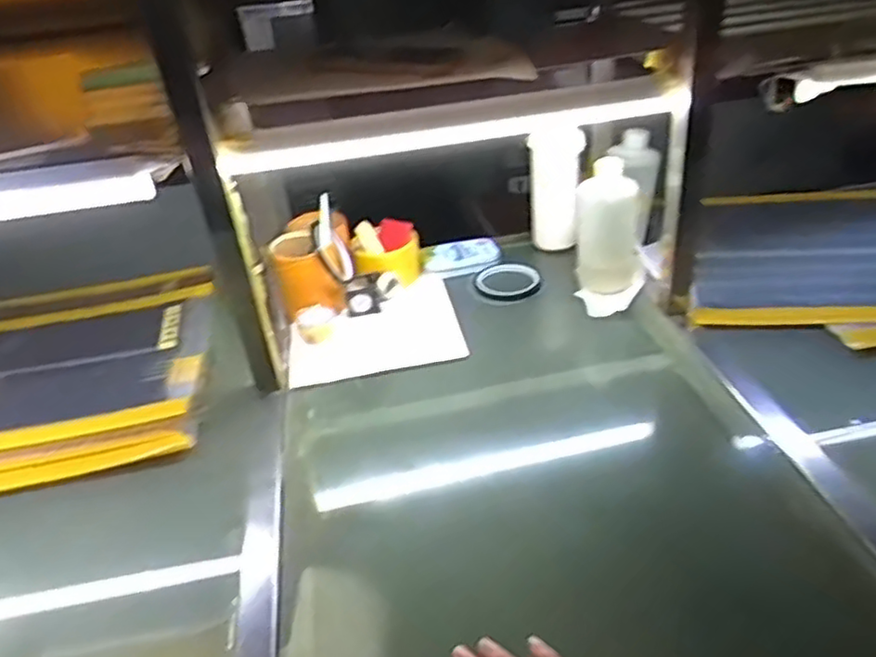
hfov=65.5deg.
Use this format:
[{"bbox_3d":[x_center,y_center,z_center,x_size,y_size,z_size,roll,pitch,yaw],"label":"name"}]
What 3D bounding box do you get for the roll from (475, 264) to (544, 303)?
[{"bbox_3d":[0.097,-0.064,0.944,0.091,0.018,0.091,-4,32,3],"label":"roll"}]

